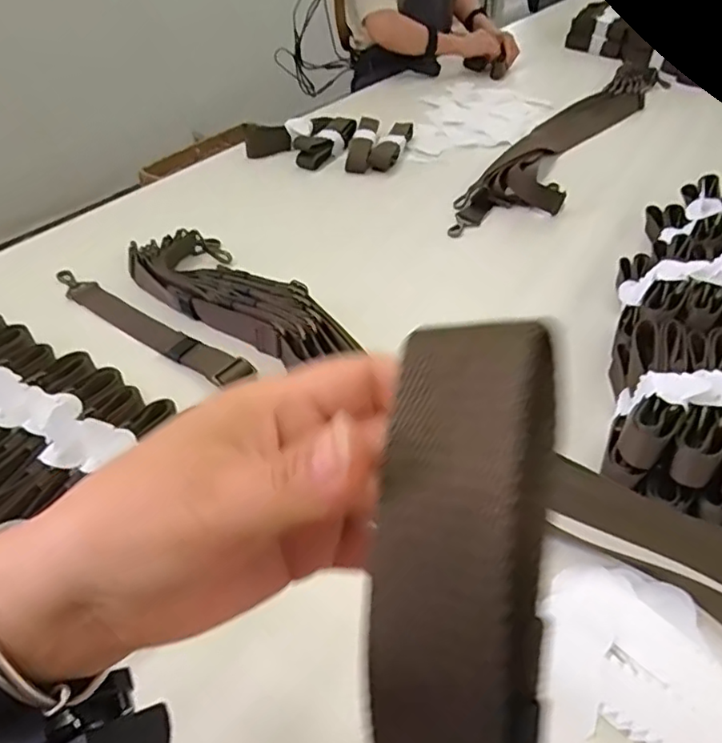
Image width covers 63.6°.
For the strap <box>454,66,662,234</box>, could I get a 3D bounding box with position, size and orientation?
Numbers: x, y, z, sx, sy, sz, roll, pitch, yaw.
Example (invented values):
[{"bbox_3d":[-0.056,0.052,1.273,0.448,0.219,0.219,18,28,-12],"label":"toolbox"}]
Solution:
[{"bbox_3d":[0.437,-0.481,1.156,0.152,0.046,0.970,24,47,24],"label":"strap"}]

